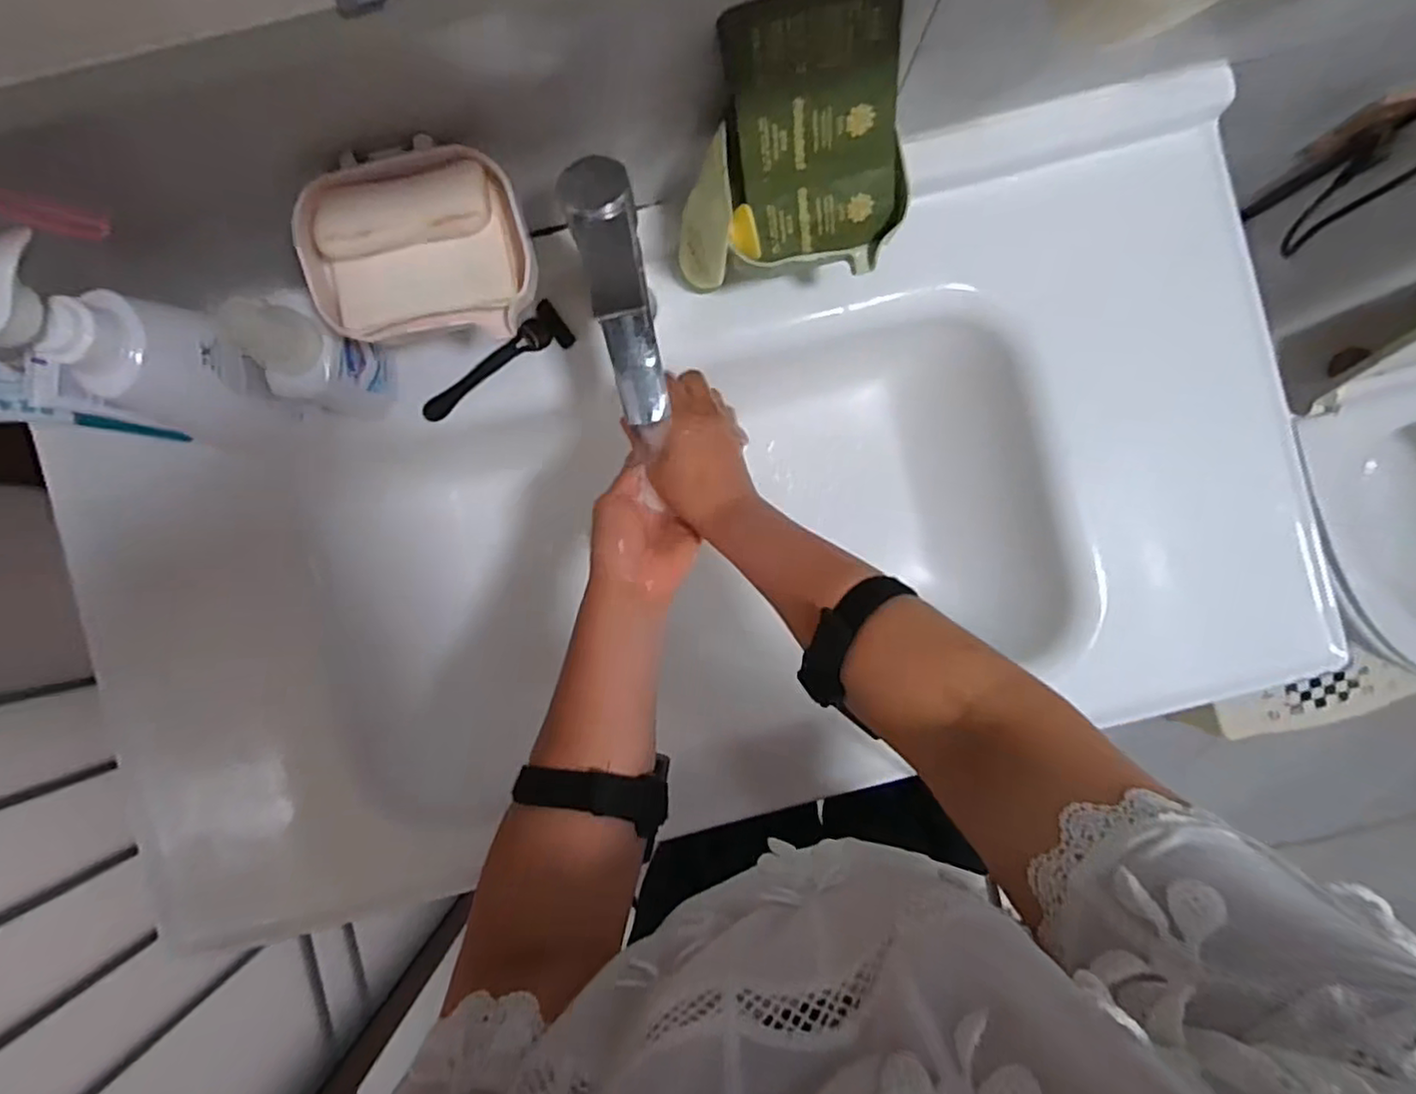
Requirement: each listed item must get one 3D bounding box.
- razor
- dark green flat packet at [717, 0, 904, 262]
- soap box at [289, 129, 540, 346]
[{"bbox_3d":[-0.175,-0.148,0.543,0.136,0.017,0.038,-36,90,-1],"label":"razor"},{"bbox_3d":[0.068,-0.254,0.410,0.098,0.148,0.009,-14,55,3],"label":"dark green flat packet"},{"bbox_3d":[-0.173,-0.179,0.401,0.132,0.053,0.102,-6,89,0],"label":"soap box"}]

